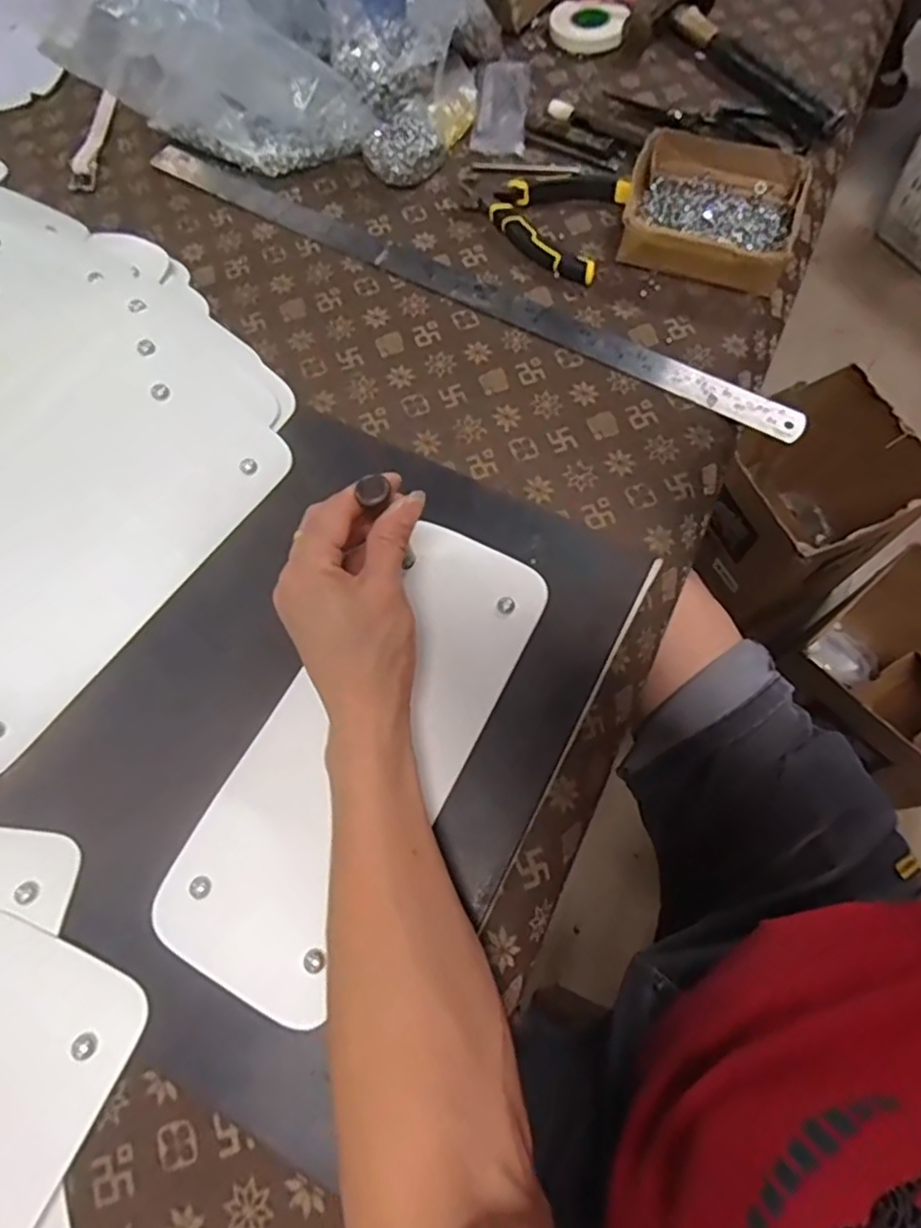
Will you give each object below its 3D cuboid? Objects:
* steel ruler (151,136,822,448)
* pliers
[{"bbox_3d":[-0.013,-0.284,0.560,0.619,0.007,0.030,29,75,12],"label":"steel ruler"},{"bbox_3d":[0.068,-0.350,0.573,0.137,0.019,0.116,22,72,9],"label":"pliers"}]

